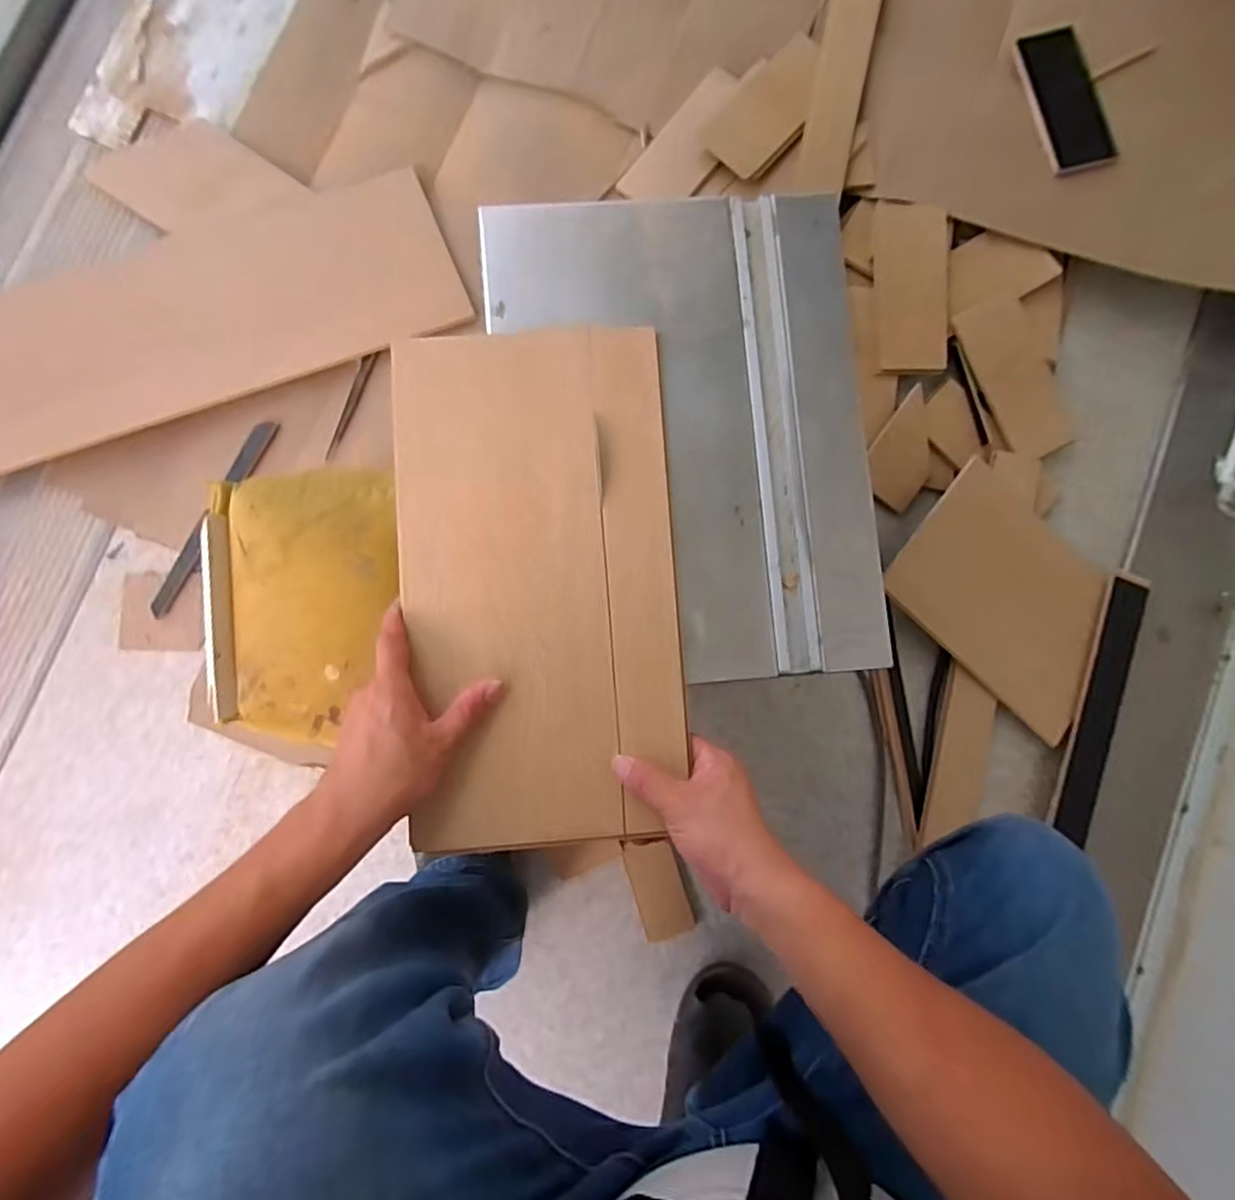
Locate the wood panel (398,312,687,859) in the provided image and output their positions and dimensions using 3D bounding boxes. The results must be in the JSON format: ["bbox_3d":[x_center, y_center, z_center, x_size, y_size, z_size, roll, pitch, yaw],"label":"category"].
[{"bbox_3d":[-0.058,-0.015,0.472,0.206,0.009,0.386,-5,86,-3],"label":"wood panel"}]

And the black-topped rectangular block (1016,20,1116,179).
[{"bbox_3d":[0.592,-0.665,0.824,0.090,0.017,0.189,-18,85,2],"label":"black-topped rectangular block"}]

